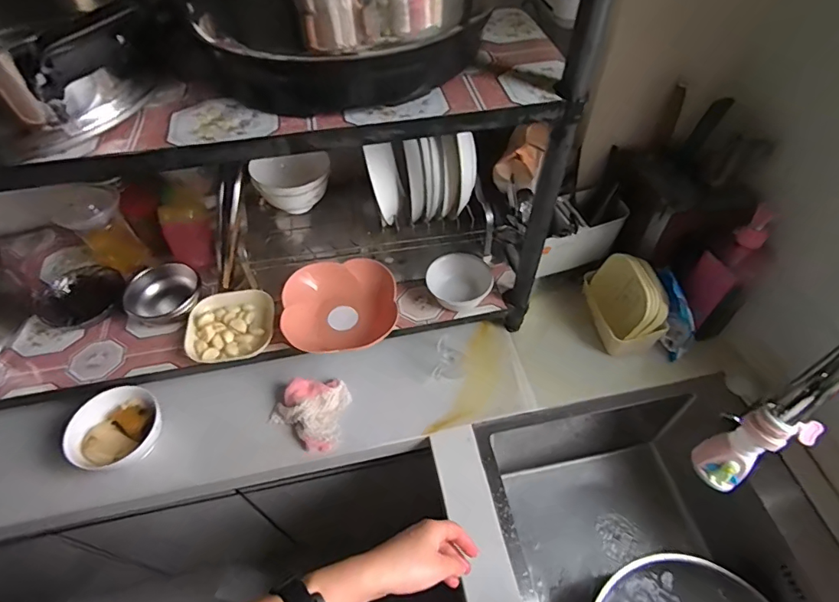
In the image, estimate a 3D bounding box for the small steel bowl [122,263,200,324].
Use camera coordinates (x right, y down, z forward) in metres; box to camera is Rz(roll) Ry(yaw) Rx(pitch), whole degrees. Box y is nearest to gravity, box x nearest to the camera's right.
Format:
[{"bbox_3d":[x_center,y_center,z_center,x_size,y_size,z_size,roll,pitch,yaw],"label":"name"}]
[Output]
[{"bbox_3d":[-0.429,-0.009,0.798,0.121,0.056,0.097,12,55,10],"label":"small steel bowl"}]

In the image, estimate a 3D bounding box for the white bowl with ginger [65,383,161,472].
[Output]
[{"bbox_3d":[-0.458,0.202,0.727,0.144,0.062,0.124,30,60,21],"label":"white bowl with ginger"}]

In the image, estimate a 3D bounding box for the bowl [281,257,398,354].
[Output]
[{"bbox_3d":[-0.128,0.013,0.778,0.177,0.057,0.169,-1,53,1],"label":"bowl"}]

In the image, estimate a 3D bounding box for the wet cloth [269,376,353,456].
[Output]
[{"bbox_3d":[-0.180,0.182,0.772,0.116,0.051,0.114,8,54,7],"label":"wet cloth"}]

